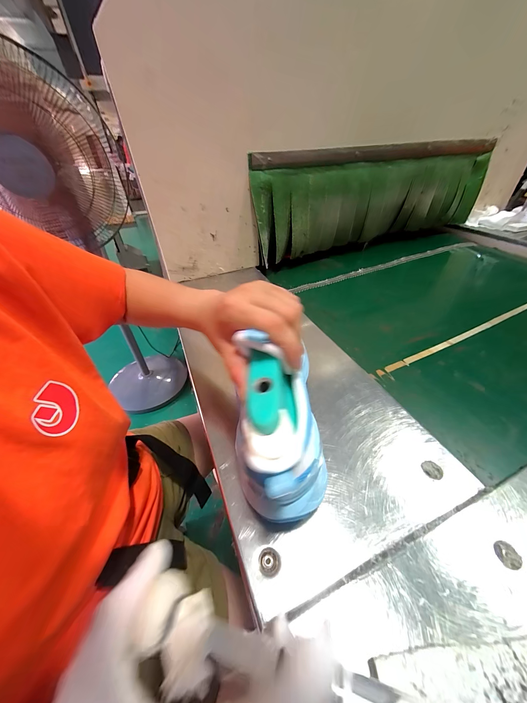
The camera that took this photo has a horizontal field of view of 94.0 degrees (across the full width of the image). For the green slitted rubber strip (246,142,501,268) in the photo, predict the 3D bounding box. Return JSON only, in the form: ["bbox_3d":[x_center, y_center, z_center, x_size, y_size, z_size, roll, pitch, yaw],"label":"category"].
[{"bbox_3d":[0.340,-0.434,0.703,0.799,0.222,0.054,-18,42,-18],"label":"green slitted rubber strip"}]

